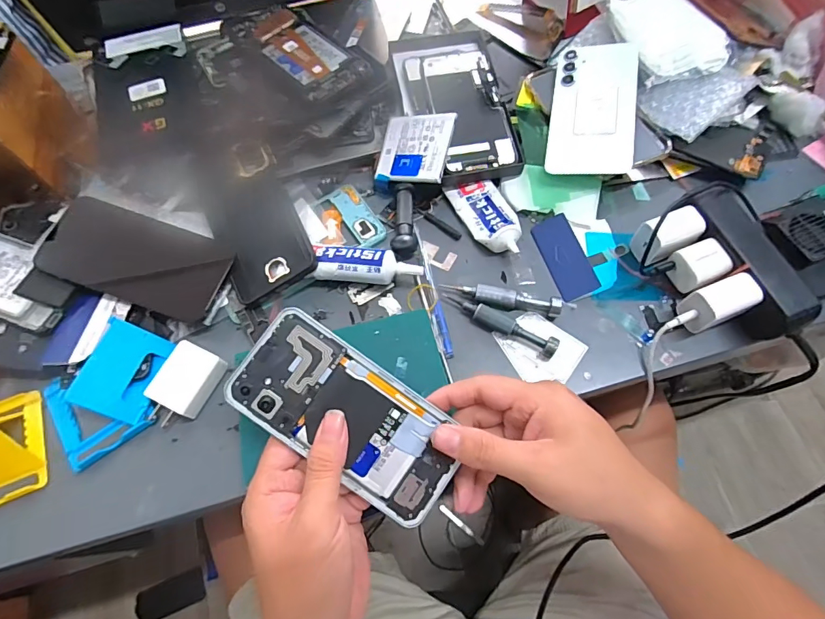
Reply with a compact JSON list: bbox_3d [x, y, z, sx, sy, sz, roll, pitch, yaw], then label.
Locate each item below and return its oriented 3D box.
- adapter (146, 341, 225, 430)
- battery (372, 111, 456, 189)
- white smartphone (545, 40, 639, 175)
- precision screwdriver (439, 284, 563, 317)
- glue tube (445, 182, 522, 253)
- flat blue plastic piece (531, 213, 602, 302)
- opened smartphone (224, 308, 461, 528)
[{"bbox_3d":[-0.183,0.063,0.364,0.045,0.023,0.064,23,69,12],"label":"adapter"},{"bbox_3d":[0.000,-0.149,0.421,0.079,0.006,0.066,8,85,33],"label":"battery"},{"bbox_3d":[0.175,-0.200,0.435,0.076,0.006,0.157,5,71,18],"label":"white smartphone"},{"bbox_3d":[0.076,-0.010,0.390,0.101,0.014,0.015,11,67,8],"label":"precision screwdriver"},{"bbox_3d":[0.071,-0.090,0.419,0.044,0.018,0.091,-24,67,-8],"label":"glue tube"},{"bbox_3d":[0.138,-0.048,0.405,0.034,0.004,0.079,-25,66,16],"label":"flat blue plastic piece"},{"bbox_3d":[-0.043,0.072,0.305,0.160,0.004,0.077,36,82,-1],"label":"opened smartphone"}]

